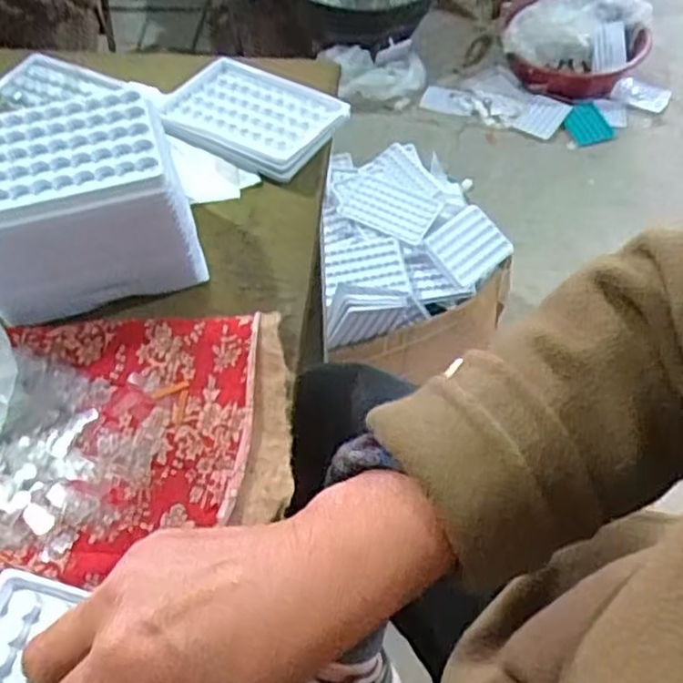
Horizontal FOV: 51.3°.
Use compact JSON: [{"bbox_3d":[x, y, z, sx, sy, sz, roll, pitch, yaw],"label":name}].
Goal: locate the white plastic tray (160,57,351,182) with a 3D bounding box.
[{"bbox_3d":[-0.075,-0.178,0.568,0.135,0.022,0.094,23,57,15],"label":"white plastic tray"}]

